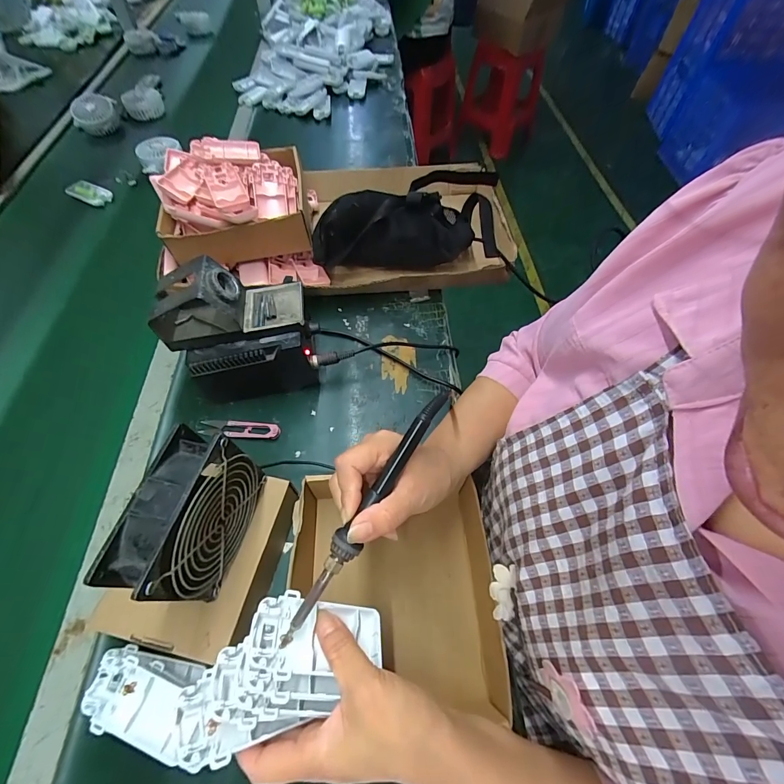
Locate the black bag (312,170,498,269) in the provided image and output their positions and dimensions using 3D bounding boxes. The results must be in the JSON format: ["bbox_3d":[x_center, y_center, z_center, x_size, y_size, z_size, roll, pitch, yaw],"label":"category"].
[{"bbox_3d":[0.030,-0.298,0.625,0.323,0.107,0.143,-7,59,-5],"label":"black bag"}]

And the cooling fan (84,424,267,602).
[{"bbox_3d":[-0.163,0.106,0.310,0.046,0.114,0.119,12,58,5],"label":"cooling fan"}]

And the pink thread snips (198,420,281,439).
[{"bbox_3d":[-0.195,0.047,0.472,0.102,0.007,0.025,3,59,1],"label":"pink thread snips"}]

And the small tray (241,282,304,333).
[{"bbox_3d":[-0.144,-0.103,0.456,0.069,0.017,0.072,-8,59,-7],"label":"small tray"}]

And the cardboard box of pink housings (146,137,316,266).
[{"bbox_3d":[-0.245,-0.295,0.579,0.217,0.111,0.171,-12,59,-10],"label":"cardboard box of pink housings"}]

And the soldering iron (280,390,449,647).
[{"bbox_3d":[-0.016,0.087,0.277,0.019,0.019,0.214,30,75,17],"label":"soldering iron"}]

